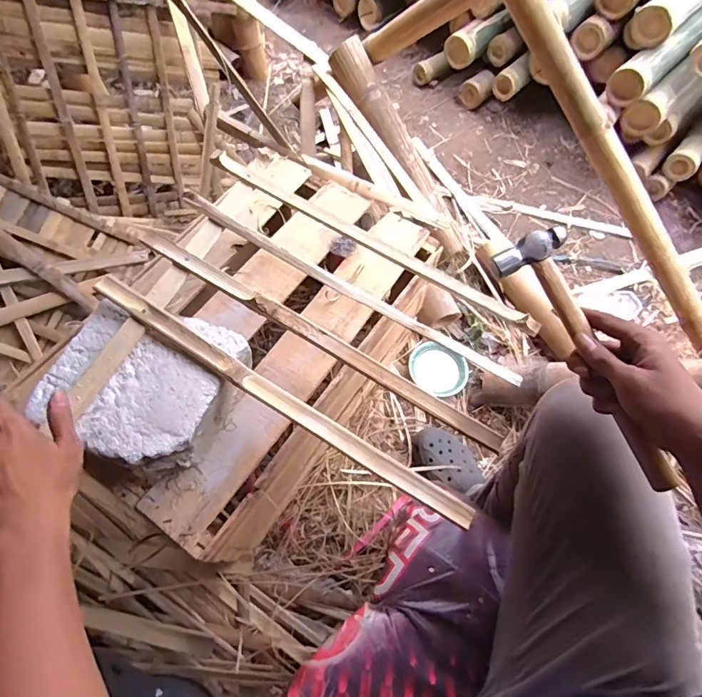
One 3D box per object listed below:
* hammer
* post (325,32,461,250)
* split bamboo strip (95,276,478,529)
[{"bbox_3d":[0.227,0.012,0.407,0.064,0.021,0.264,-27,86,-15],"label":"hammer"},{"bbox_3d":[0.115,-0.470,1.030,0.068,0.065,0.495,-43,110,-20],"label":"post"},{"bbox_3d":[-0.085,0.058,0.515,0.512,0.008,0.028,32,61,6],"label":"split bamboo strip"}]

